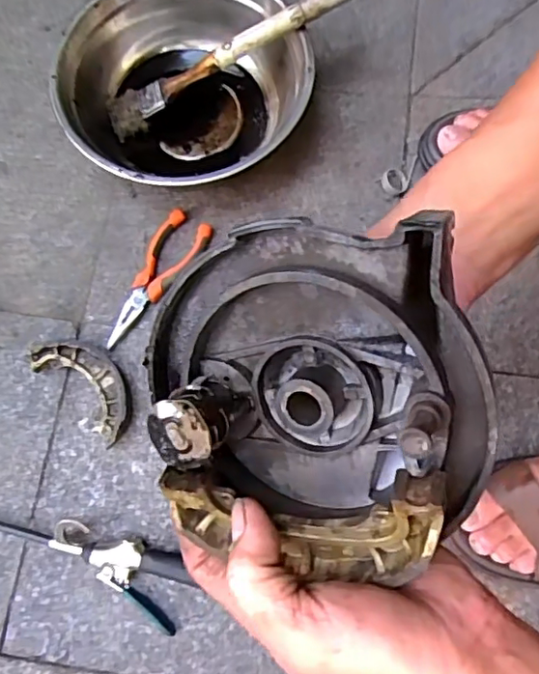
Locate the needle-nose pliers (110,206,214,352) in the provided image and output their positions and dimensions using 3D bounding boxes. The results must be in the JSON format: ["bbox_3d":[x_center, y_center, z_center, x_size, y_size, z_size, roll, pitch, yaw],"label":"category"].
[{"bbox_3d":[-0.115,-0.059,0.580,0.047,0.015,0.149,31,76,9],"label":"needle-nose pliers"}]

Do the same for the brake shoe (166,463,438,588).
[{"bbox_3d":[0.014,0.077,0.242,0.117,0.043,0.042,-2,72,25],"label":"brake shoe"}]

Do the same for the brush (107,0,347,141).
[{"bbox_3d":[-0.044,-0.283,0.582,0.280,0.021,0.045,-23,74,17],"label":"brush"}]

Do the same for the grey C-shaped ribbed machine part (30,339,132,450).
[{"bbox_3d":[-0.166,0.045,0.548,0.056,0.025,0.112,-42,78,-11],"label":"grey C-shaped ribbed machine part"}]

